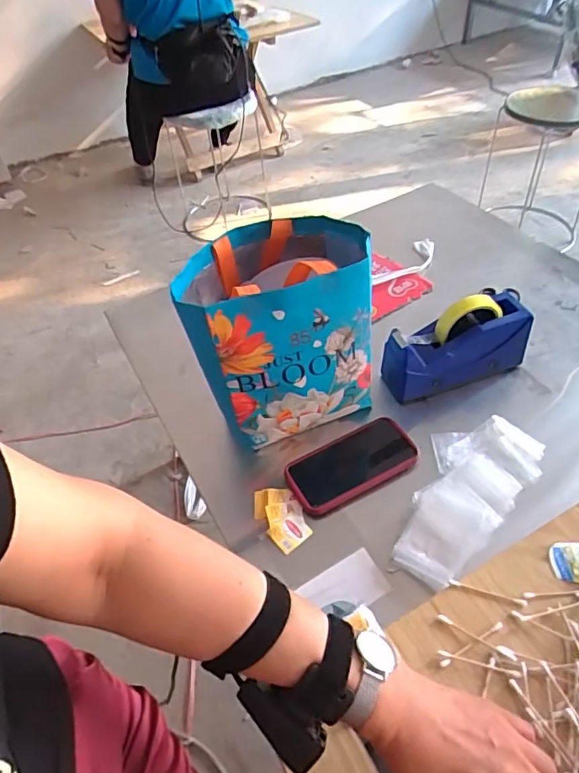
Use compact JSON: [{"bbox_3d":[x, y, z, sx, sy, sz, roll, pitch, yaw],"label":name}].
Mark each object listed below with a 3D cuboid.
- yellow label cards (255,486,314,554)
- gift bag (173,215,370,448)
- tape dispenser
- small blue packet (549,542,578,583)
[{"bbox_3d":[-0.010,0.161,0.654,0.052,0.011,0.086,-29,53,-19],"label":"yellow label cards"},{"bbox_3d":[-0.015,-0.077,0.701,0.223,0.235,0.179,-14,48,-7],"label":"gift bag"},{"bbox_3d":[0.240,-0.061,0.751,0.212,0.125,0.069,-17,48,-9],"label":"tape dispenser"},{"bbox_3d":[0.290,0.177,0.526,0.050,0.004,0.044,1,48,5],"label":"small blue packet"}]

